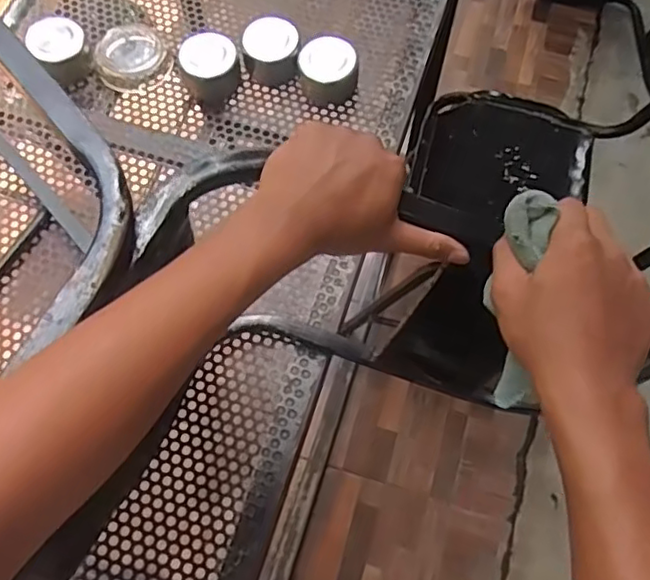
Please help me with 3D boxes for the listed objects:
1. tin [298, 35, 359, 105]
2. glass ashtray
[{"bbox_3d":[0.006,-0.300,0.872,0.075,0.058,0.078,-1,66,1],"label":"tin"},{"bbox_3d":[-0.278,-0.334,0.910,0.103,0.036,0.103,-1,66,1],"label":"glass ashtray"}]

